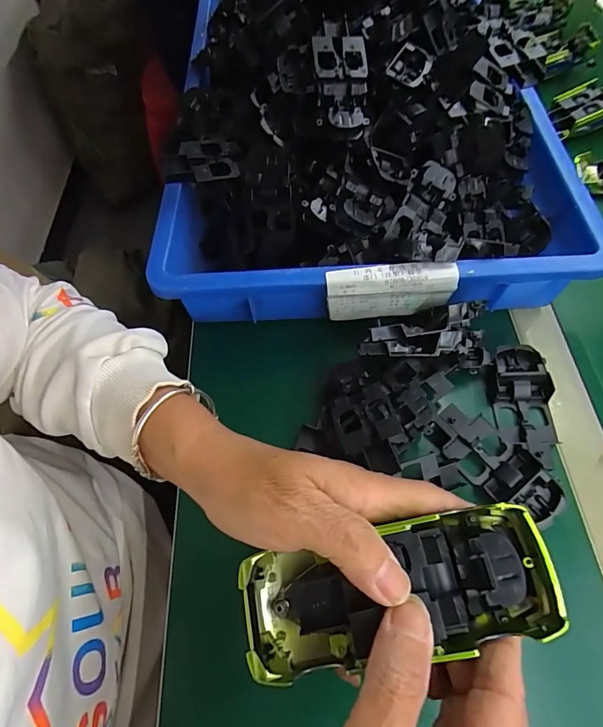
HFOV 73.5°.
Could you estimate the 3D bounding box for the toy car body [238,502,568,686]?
[{"bbox_3d":[0.042,0.103,0.180,0.131,0.026,0.052,-15,62,4],"label":"toy car body"}]

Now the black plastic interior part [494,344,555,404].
[{"bbox_3d":[0.184,0.009,0.341,0.043,0.021,0.045,2,63,4],"label":"black plastic interior part"}]

